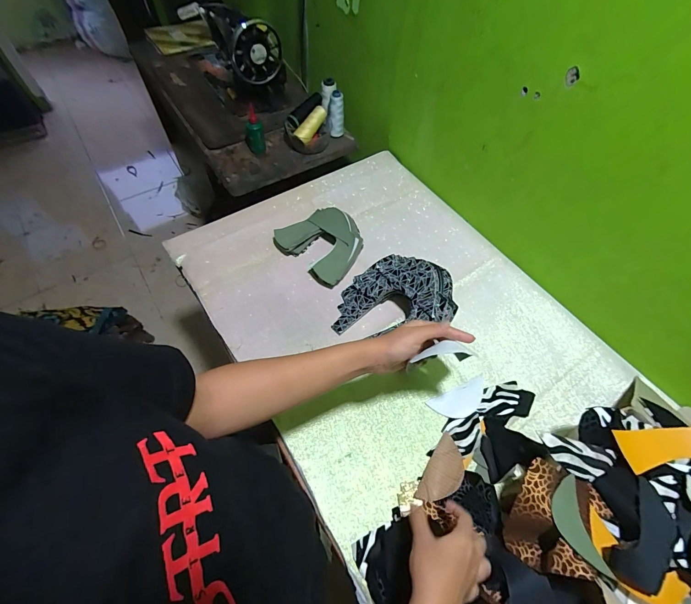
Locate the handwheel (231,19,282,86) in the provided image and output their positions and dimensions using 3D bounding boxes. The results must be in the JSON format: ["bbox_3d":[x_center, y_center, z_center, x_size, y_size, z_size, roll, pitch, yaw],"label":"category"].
[{"bbox_3d":[-0.217,-0.627,0.862,0.138,0.139,0.052,-24,72,-29],"label":"handwheel"}]

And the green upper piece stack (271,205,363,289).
[{"bbox_3d":[-0.048,-0.134,0.730,0.181,0.061,0.147,39,66,20],"label":"green upper piece stack"}]

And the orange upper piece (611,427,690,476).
[{"bbox_3d":[0.437,0.199,0.432,0.168,0.012,0.081,19,59,8],"label":"orange upper piece"}]

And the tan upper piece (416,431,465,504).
[{"bbox_3d":[0.151,0.257,0.519,0.053,0.004,0.105,12,50,35],"label":"tan upper piece"}]

